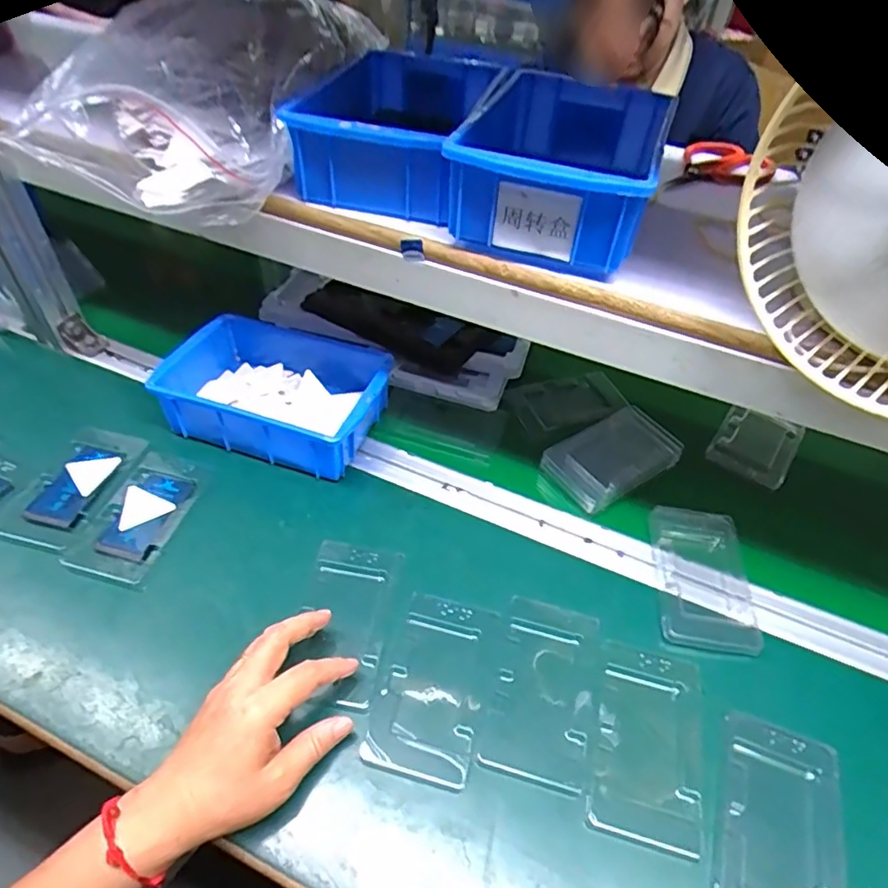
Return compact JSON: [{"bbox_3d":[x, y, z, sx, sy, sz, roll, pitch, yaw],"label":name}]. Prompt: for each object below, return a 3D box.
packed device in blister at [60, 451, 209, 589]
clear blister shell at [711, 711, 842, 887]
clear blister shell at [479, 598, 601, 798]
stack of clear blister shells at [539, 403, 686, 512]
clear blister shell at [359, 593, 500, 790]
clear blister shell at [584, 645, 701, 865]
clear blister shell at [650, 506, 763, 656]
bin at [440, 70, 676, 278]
[{"bbox_3d":[-0.269,0.063,0.522,0.075,0.012,0.125,14,50,8],"label":"packed device in blister"},{"bbox_3d":[0.218,0.248,0.379,0.074,0.007,0.127,18,50,11],"label":"clear blister shell"},{"bbox_3d":[0.072,0.179,0.434,0.072,0.006,0.124,13,50,6],"label":"clear blister shell"},{"bbox_3d":[0.166,0.014,0.580,0.121,0.034,0.076,-22,52,-24],"label":"stack of clear blister shells"},{"bbox_3d":[-0.006,0.175,0.431,0.075,0.010,0.125,13,50,7],"label":"clear blister shell"},{"bbox_3d":[0.144,0.206,0.412,0.071,0.008,0.126,15,50,8],"label":"clear blister shell"},{"bbox_3d":[0.221,0.115,0.502,0.077,0.017,0.130,9,49,3],"label":"clear blister shell"},{"bbox_3d":[0.085,-0.203,0.434,0.143,0.069,0.201,10,46,4],"label":"bin"}]

